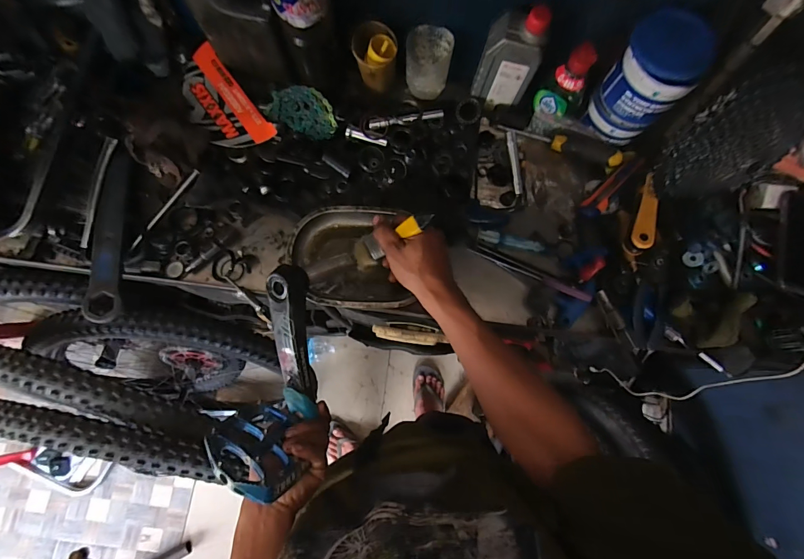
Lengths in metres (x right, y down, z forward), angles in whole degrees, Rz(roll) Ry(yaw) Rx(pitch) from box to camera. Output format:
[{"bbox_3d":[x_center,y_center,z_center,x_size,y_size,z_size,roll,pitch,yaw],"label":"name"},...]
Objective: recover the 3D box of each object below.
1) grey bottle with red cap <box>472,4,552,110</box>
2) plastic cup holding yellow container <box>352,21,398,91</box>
[{"bbox_3d":[0.158,-0.323,0.558,0.085,0.160,0.052,21,77,3],"label":"grey bottle with red cap"},{"bbox_3d":[-0.041,-0.343,0.582,0.064,0.080,0.068,0,77,-2],"label":"plastic cup holding yellow container"}]

